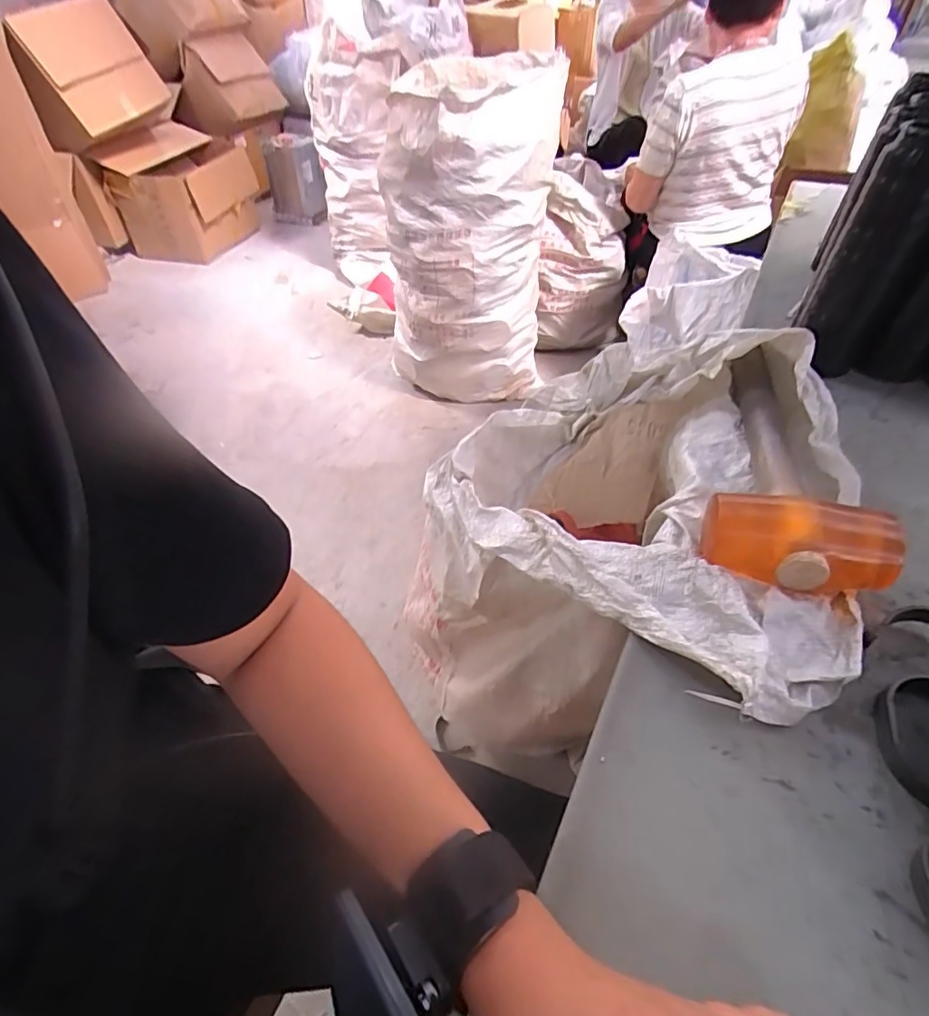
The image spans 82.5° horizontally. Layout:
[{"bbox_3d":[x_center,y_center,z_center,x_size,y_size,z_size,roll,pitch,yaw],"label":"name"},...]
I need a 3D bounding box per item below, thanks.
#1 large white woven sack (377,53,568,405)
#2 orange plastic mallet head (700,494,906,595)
[{"bbox_3d":[0.014,-0.769,1.580,0.479,0.801,0.468,0,46,2],"label":"large white woven sack"},{"bbox_3d":[0.218,0.027,0.354,0.115,0.055,0.054,16,49,17],"label":"orange plastic mallet head"}]

